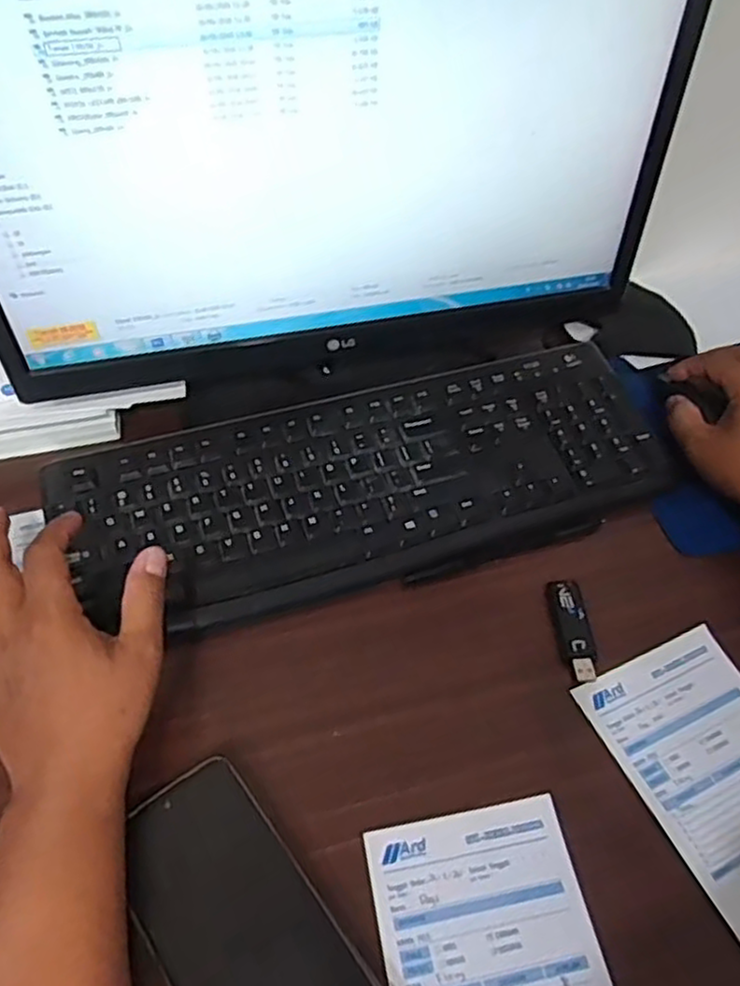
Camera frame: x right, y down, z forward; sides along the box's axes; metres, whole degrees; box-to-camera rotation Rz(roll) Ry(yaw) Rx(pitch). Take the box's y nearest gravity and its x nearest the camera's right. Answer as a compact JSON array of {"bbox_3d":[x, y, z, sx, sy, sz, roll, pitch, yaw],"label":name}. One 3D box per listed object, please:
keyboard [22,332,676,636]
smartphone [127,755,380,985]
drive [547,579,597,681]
[{"bbox_3d":[0.005,-0.009,0.514,0.422,0.023,0.156,-12,54,-11],"label":"keyboard"},{"bbox_3d":[-0.061,0.215,0.348,0.076,0.010,0.161,-30,59,-24],"label":"smartphone"},{"bbox_3d":[0.130,0.086,0.456,0.020,0.010,0.071,-2,52,-5],"label":"drive"}]

